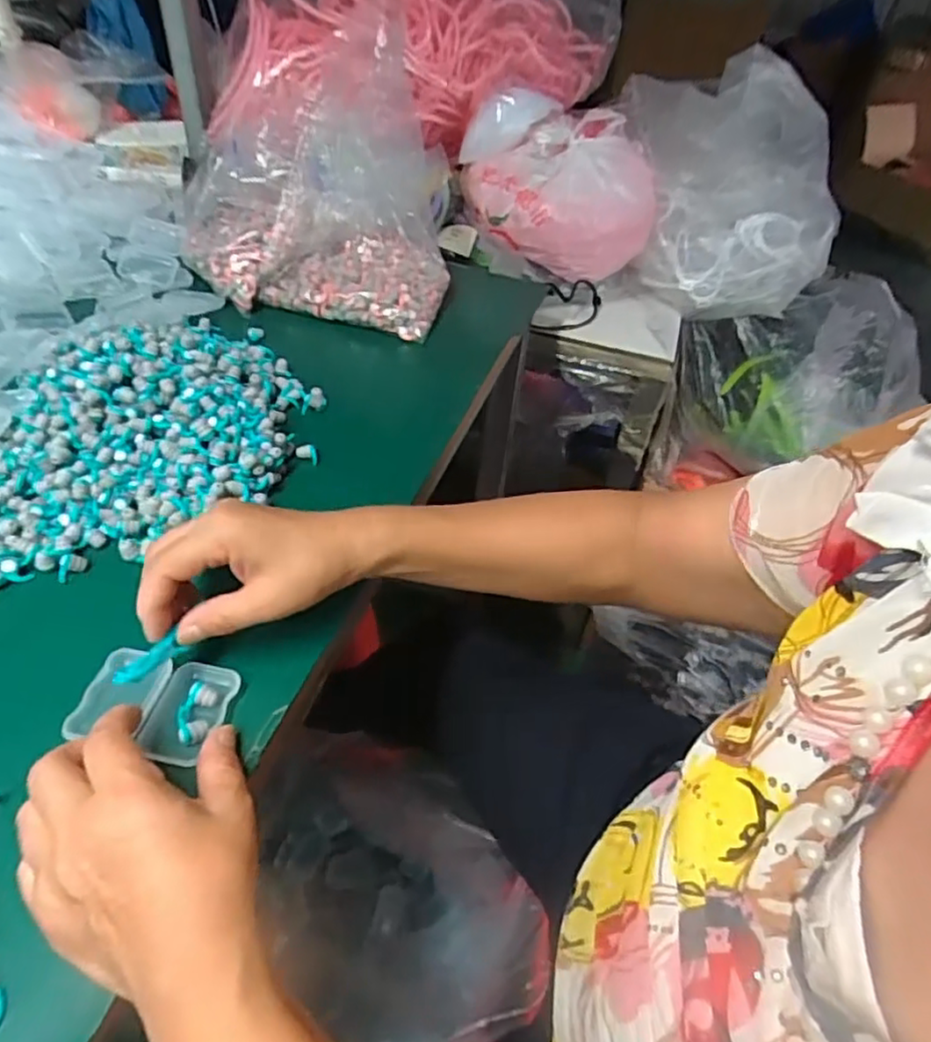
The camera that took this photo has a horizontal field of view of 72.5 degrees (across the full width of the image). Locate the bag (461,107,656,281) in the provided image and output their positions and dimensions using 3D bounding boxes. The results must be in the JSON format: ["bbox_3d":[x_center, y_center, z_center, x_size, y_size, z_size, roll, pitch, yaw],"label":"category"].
[{"bbox_3d":[0.124,-0.426,0.826,0.209,0.157,0.174,-18,50,-24],"label":"bag"}]

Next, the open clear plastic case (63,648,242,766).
[{"bbox_3d":[-0.169,0.101,0.348,0.072,0.013,0.056,12,44,5],"label":"open clear plastic case"}]

